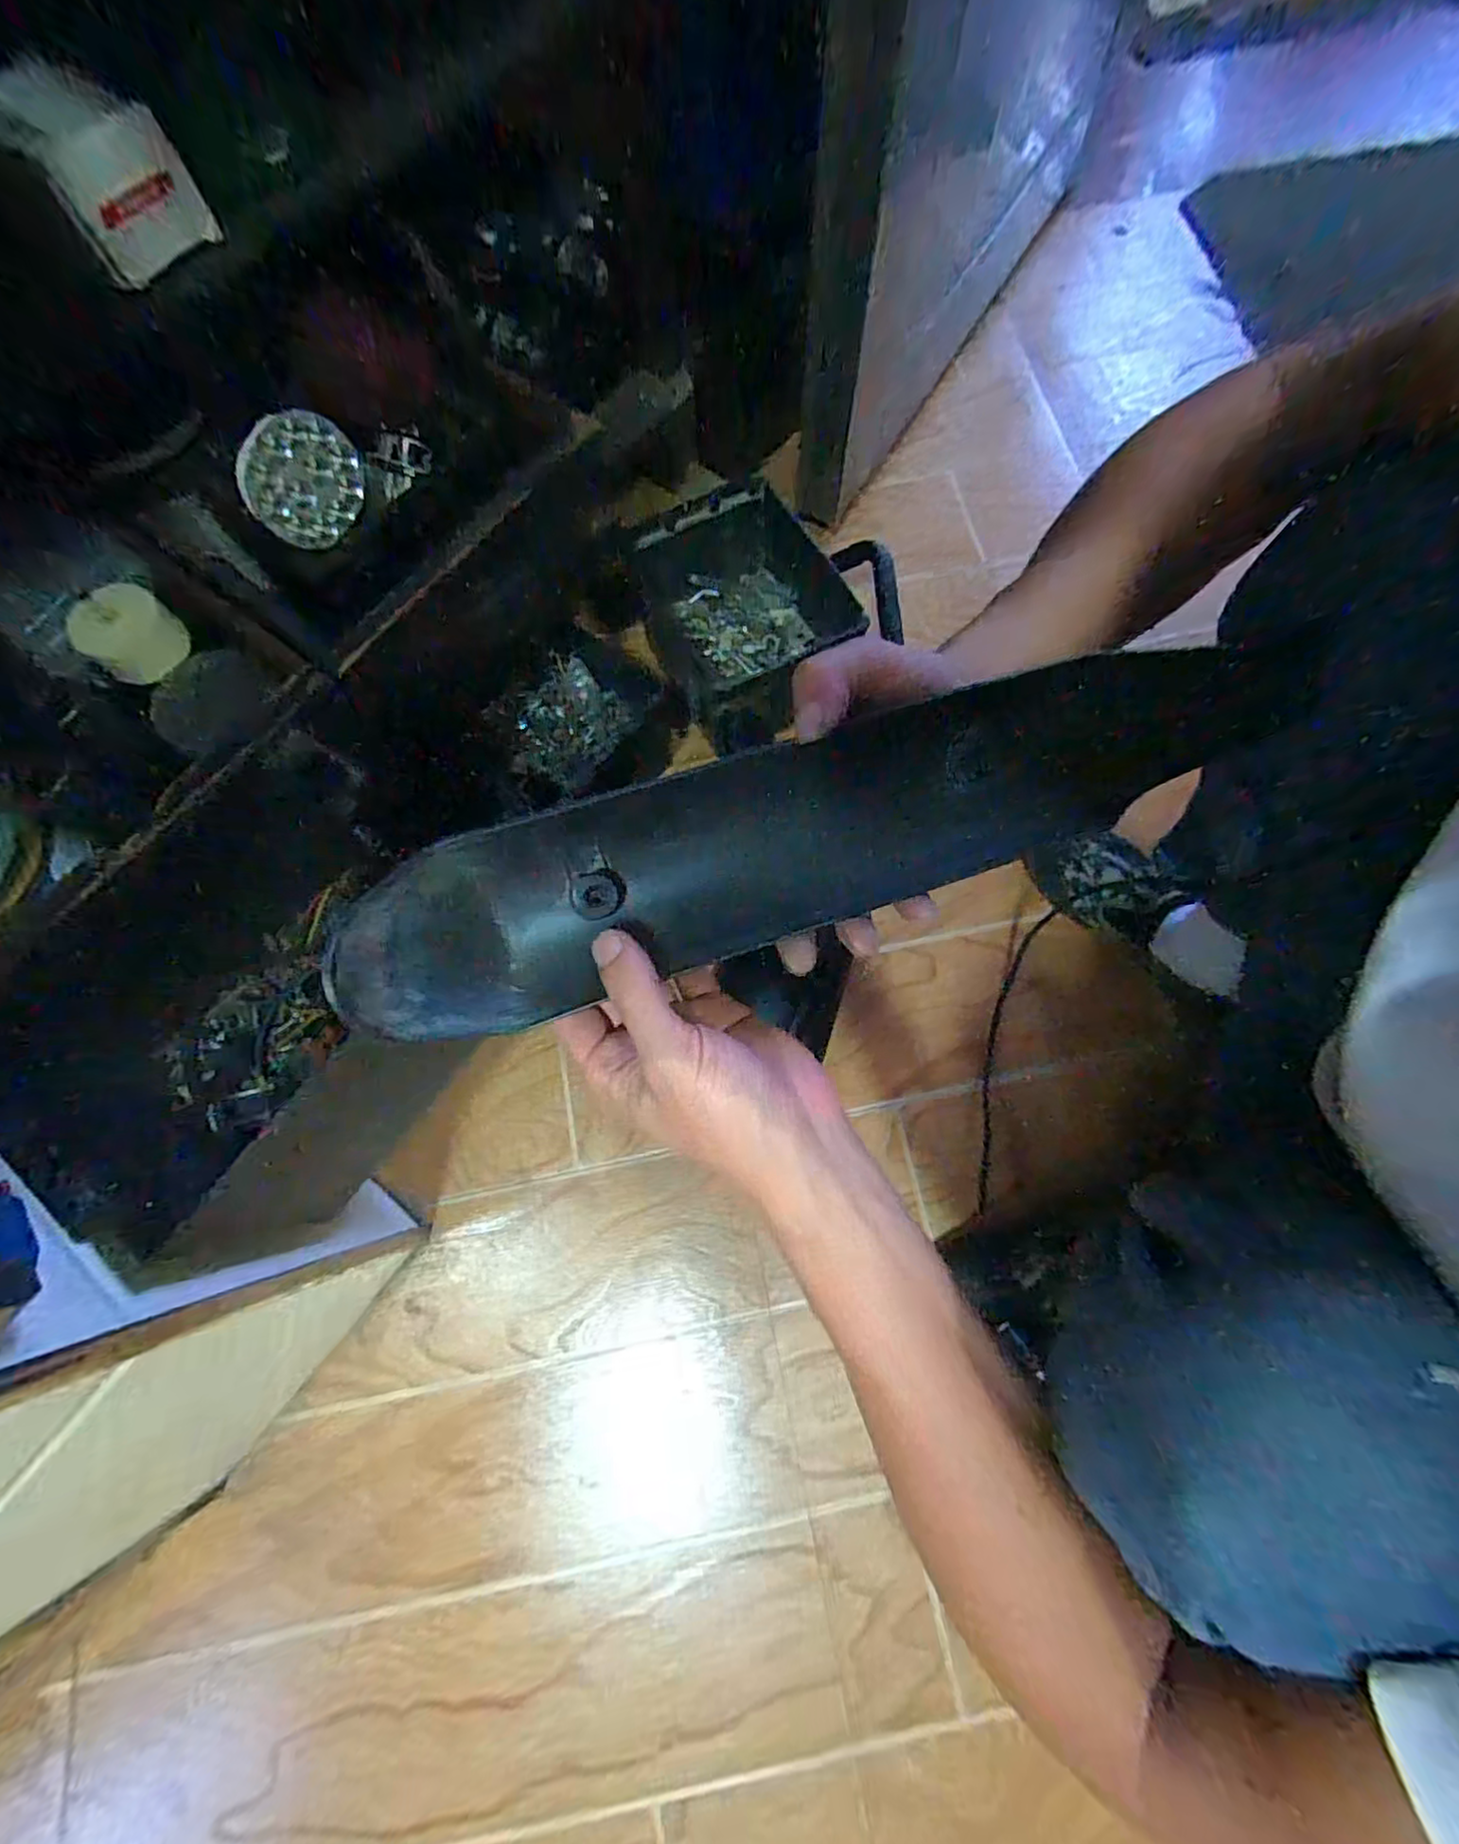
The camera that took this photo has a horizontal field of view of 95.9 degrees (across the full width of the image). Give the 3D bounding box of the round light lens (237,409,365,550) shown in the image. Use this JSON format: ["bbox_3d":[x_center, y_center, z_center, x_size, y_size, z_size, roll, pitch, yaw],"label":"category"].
[{"bbox_3d":[-0.306,-0.316,0.467,0.025,0.071,0.083,35,89,27],"label":"round light lens"}]

